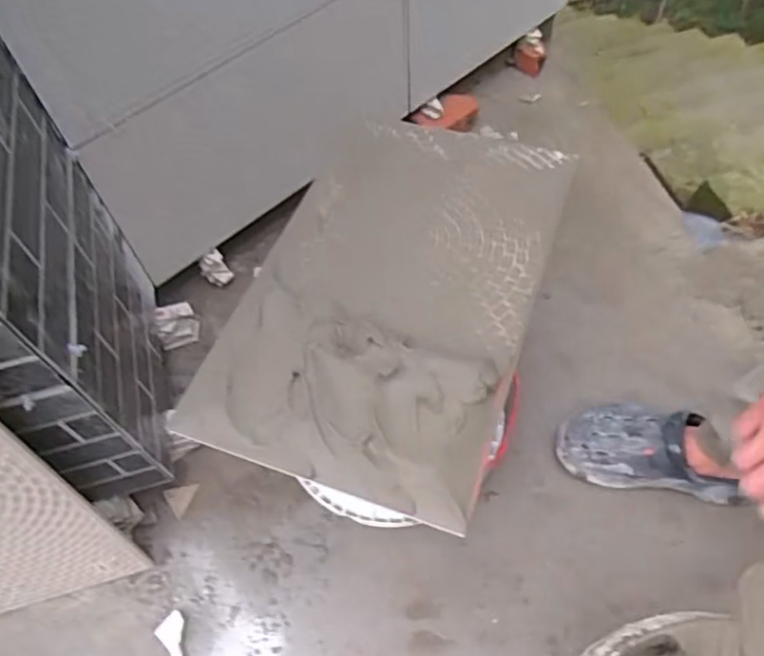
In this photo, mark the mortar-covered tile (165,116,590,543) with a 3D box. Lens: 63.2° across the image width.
[{"bbox_3d":[0.017,-0.058,0.664,0.283,0.031,0.467,17,59,13],"label":"mortar-covered tile"}]

